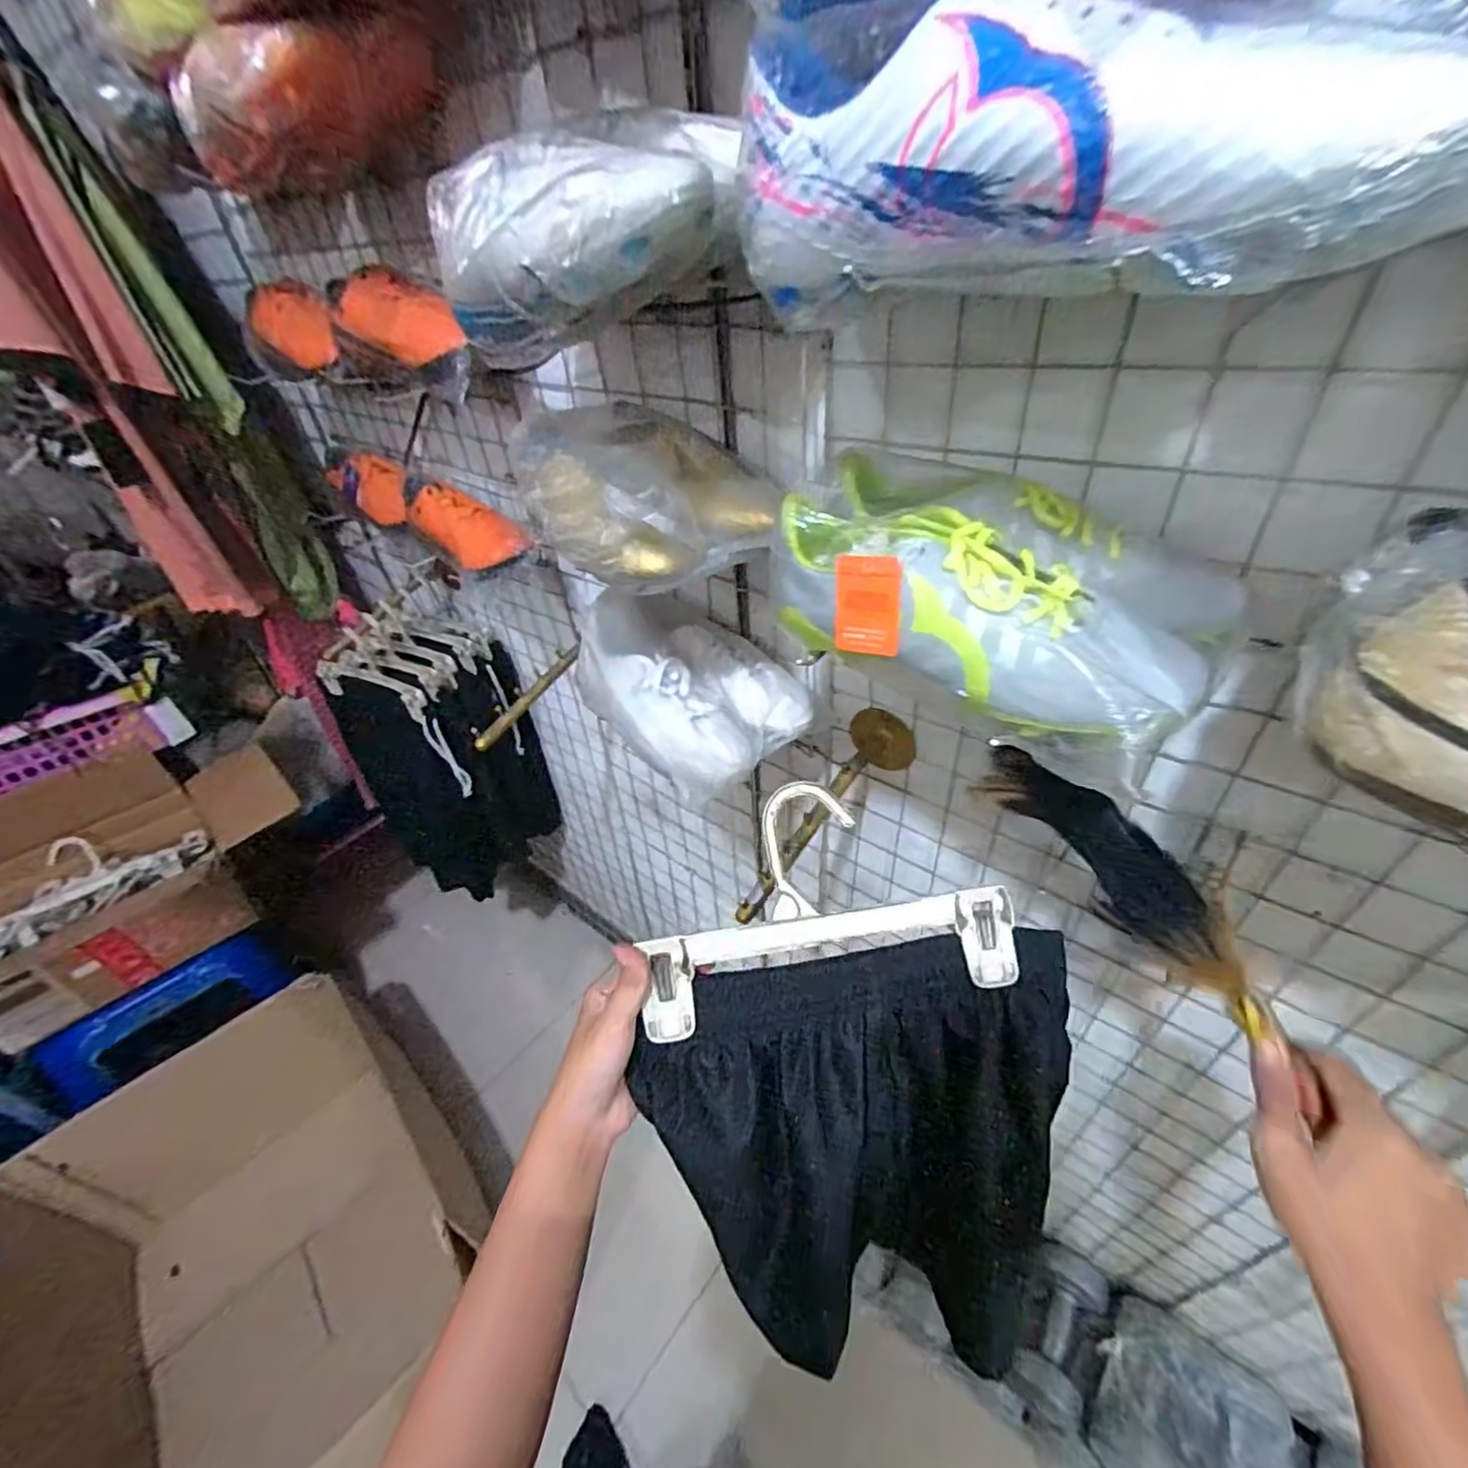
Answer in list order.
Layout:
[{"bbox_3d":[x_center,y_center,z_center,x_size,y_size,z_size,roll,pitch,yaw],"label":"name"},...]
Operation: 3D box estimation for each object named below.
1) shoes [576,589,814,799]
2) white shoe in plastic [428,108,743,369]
[{"bbox_3d":[-0.050,-0.056,0.608,0.165,0.091,0.217,-33,48,-26],"label":"shoes"},{"bbox_3d":[-0.096,-0.304,0.386,0.116,0.108,0.215,-31,47,-25],"label":"white shoe in plastic"}]

